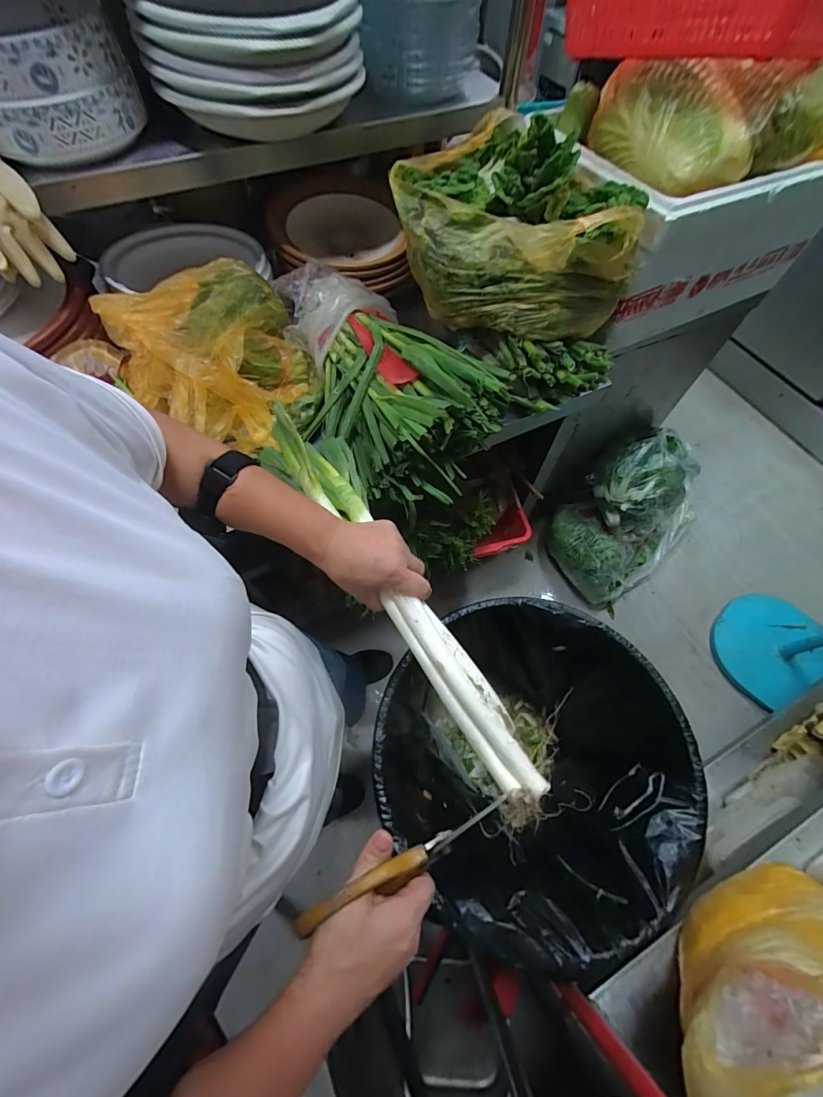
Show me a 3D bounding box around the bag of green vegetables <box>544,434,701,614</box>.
[{"bbox_3d":[0.772,-0.120,1.448,0.563,0.382,0.385,-37,70,-18],"label":"bag of green vegetables"}]

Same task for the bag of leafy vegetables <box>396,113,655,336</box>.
[{"bbox_3d":[0.168,-0.546,0.725,0.414,0.209,0.235,38,69,16],"label":"bag of leafy vegetables"}]

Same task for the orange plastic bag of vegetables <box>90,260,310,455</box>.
[{"bbox_3d":[-0.327,-0.327,0.693,0.286,0.158,0.321,-17,65,-9],"label":"orange plastic bag of vegetables"}]

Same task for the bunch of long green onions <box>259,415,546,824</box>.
[{"bbox_3d":[-0.031,0.022,0.459,0.095,0.064,0.531,-29,62,-14],"label":"bunch of long green onions"}]

